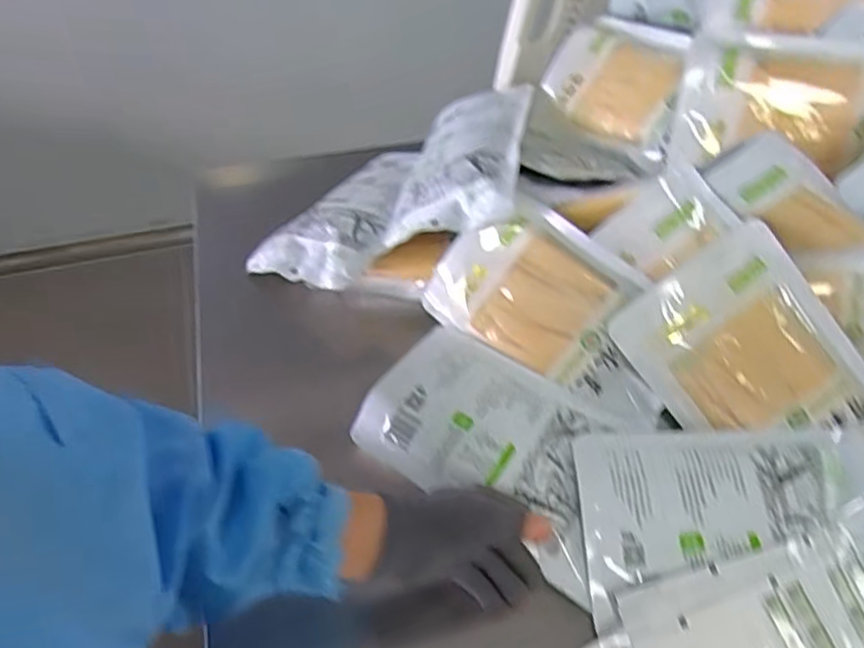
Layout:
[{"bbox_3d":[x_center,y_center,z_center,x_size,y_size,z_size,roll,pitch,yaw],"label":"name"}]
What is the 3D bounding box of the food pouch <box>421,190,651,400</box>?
[{"bbox_3d":[0.095,-0.029,0.609,0.192,0.028,0.145,29,91,18],"label":"food pouch"}]

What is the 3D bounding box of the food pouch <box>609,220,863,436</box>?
[{"bbox_3d":[0.280,0.039,0.550,0.160,0.020,0.214,-36,88,1],"label":"food pouch"}]

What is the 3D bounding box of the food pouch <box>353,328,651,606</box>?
[{"bbox_3d":[0.048,0.088,0.569,0.196,0.034,0.139,25,54,19],"label":"food pouch"}]

